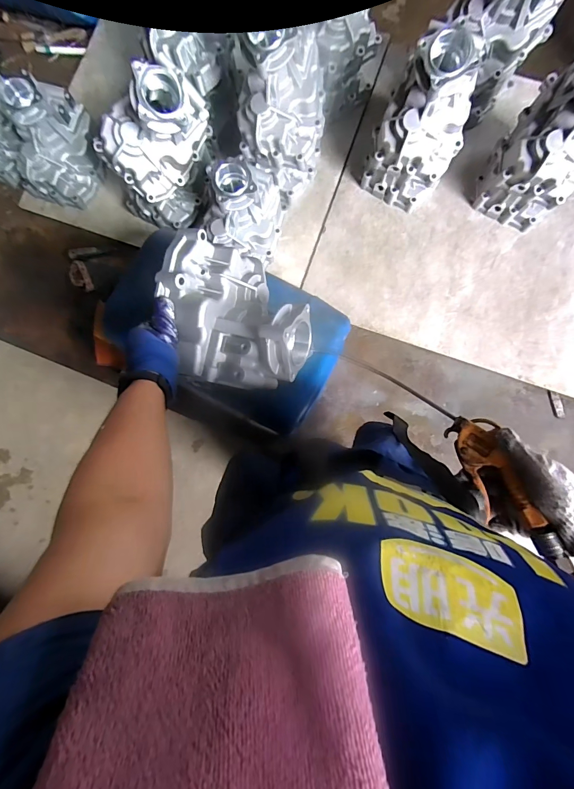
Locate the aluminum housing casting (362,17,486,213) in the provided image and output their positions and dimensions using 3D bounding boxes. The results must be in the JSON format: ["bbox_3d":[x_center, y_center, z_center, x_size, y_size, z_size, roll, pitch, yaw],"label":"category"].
[{"bbox_3d":[0.292,-0.570,0.780,0.172,0.330,0.143,26,87,3],"label":"aluminum housing casting"}]

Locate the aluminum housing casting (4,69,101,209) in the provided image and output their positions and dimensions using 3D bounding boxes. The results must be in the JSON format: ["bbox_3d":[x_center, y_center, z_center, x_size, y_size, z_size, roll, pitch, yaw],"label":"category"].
[{"bbox_3d":[-0.564,-0.600,0.881,0.154,0.198,0.230,41,86,5],"label":"aluminum housing casting"}]

